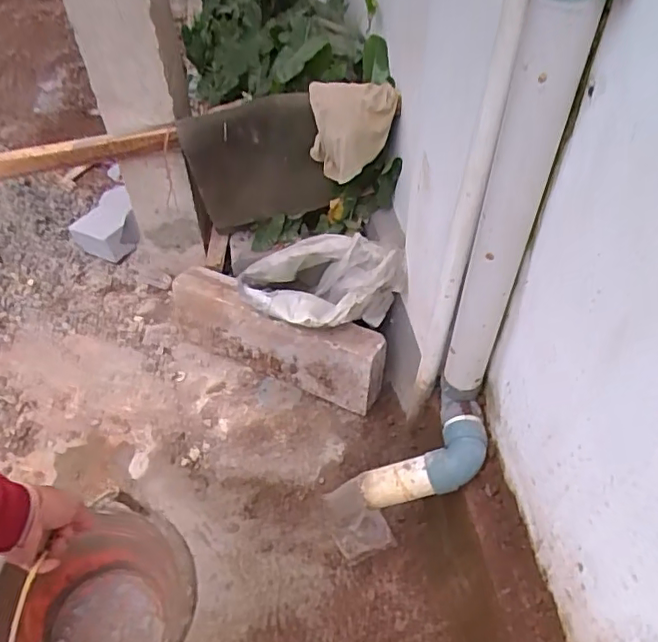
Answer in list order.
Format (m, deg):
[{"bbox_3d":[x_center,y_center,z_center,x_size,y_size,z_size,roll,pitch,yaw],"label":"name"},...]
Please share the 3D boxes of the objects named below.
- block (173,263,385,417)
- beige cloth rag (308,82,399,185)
[{"bbox_3d":[-0.152,0.044,1.552,0.624,0.235,0.121,22,53,20],"label":"block"},{"bbox_3d":[0.064,-0.481,1.498,0.218,0.228,0.077,-9,49,-6],"label":"beige cloth rag"}]

